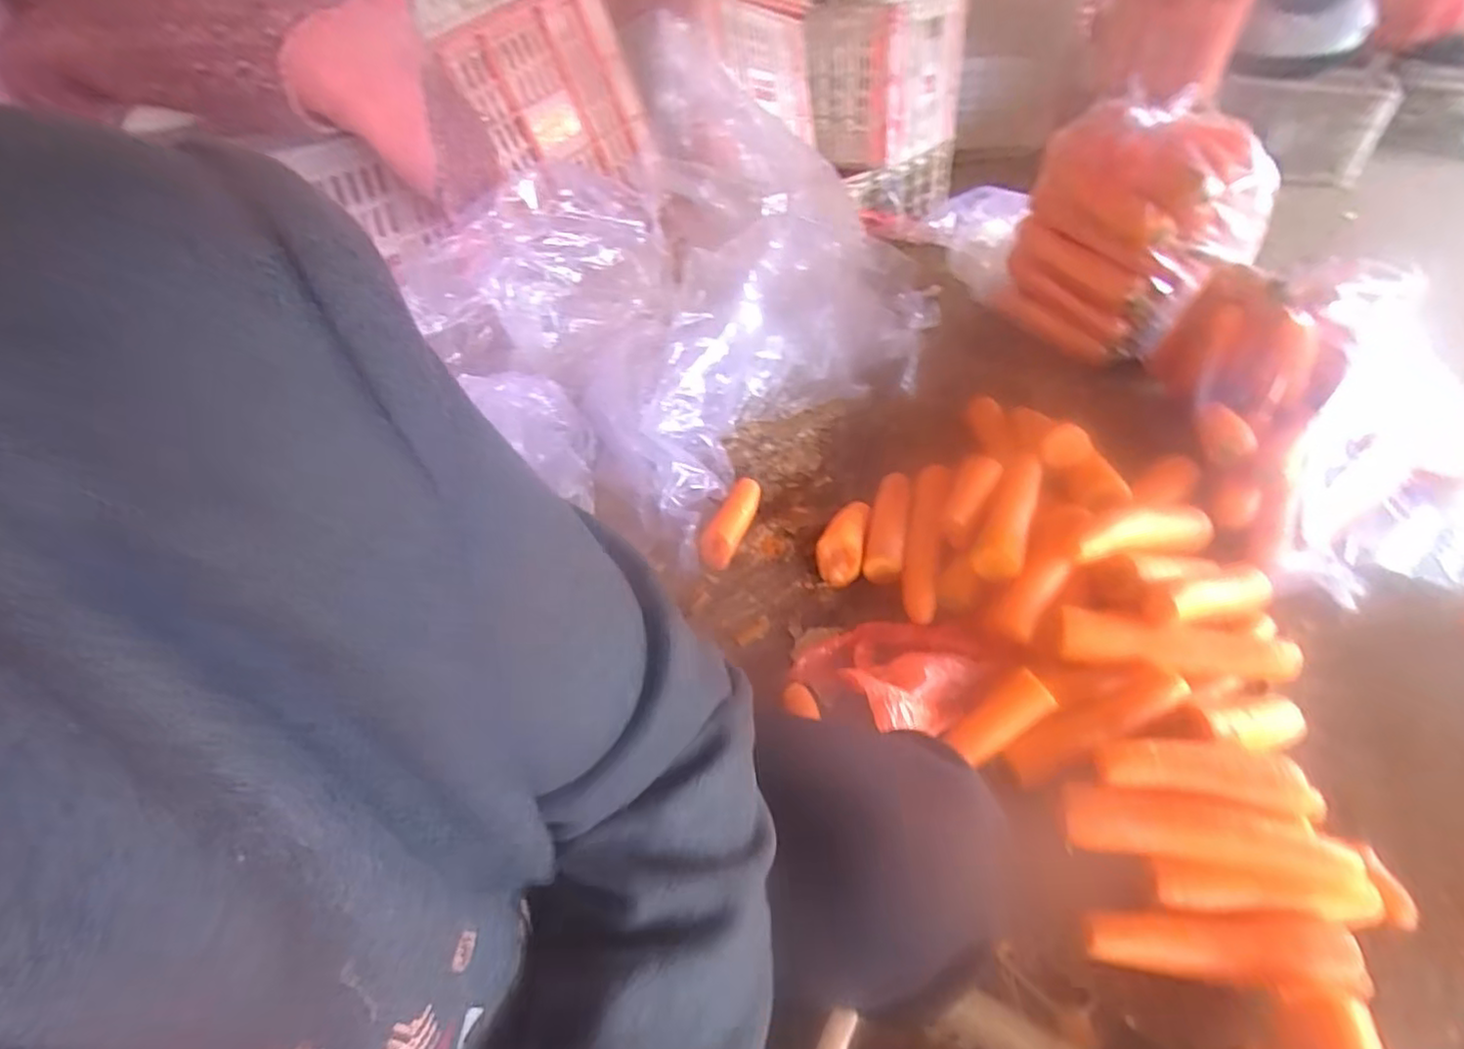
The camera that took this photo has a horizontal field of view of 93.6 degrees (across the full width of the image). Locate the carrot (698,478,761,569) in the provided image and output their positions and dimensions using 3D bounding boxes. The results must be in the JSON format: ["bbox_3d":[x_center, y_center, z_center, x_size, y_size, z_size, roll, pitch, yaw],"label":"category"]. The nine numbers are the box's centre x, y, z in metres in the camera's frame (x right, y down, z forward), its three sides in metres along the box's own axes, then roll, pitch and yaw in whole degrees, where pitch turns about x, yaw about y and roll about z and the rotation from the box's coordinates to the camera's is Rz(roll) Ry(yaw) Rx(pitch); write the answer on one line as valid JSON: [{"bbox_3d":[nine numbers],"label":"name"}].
[{"bbox_3d":[0.003,-0.007,0.741,0.033,0.041,0.123,14,46,15],"label":"carrot"}]

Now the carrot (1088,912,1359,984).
[{"bbox_3d":[0.316,0.282,0.453,0.161,0.043,0.040,3,44,4],"label":"carrot"}]

